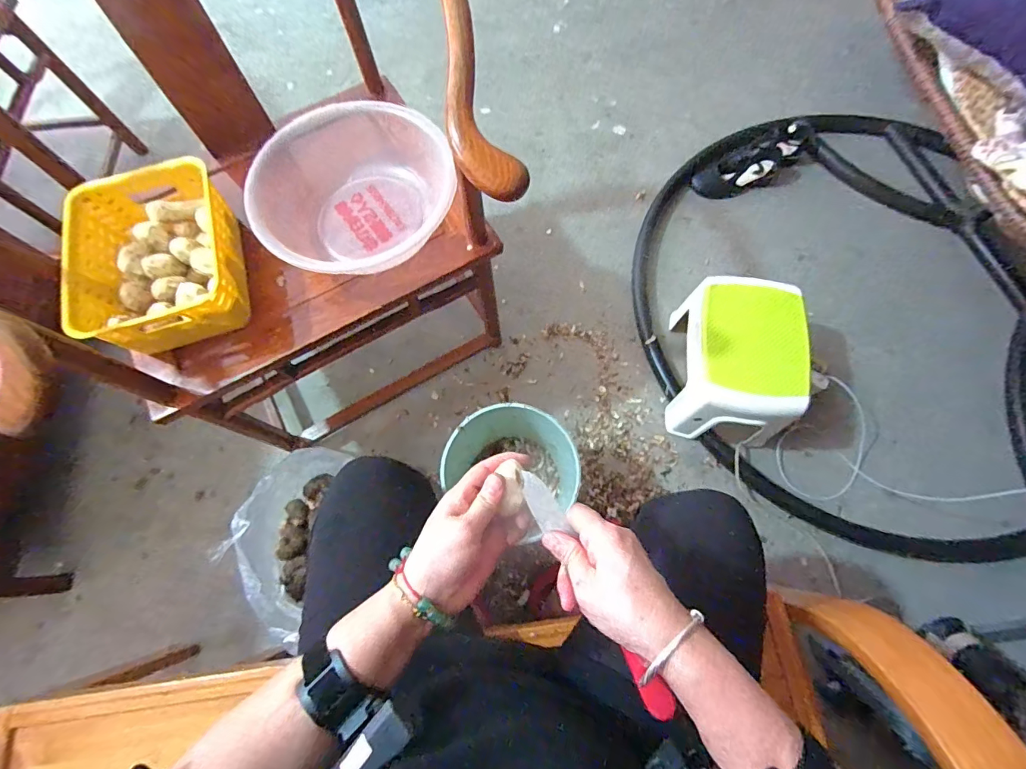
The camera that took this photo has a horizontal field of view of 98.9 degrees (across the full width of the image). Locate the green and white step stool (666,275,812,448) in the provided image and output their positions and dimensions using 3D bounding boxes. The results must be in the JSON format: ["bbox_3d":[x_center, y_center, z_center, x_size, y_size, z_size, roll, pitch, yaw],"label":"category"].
[{"bbox_3d":[0.458,-0.045,0.915,0.204,0.182,0.318,10,71,4],"label":"green and white step stool"}]

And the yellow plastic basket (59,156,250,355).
[{"bbox_3d":[-0.507,-0.194,0.631,0.201,0.098,0.276,-16,71,-5],"label":"yellow plastic basket"}]

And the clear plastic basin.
[{"bbox_3d":[-0.249,-0.307,0.679,0.281,0.090,0.271,-20,71,-7],"label":"clear plastic basin"}]

